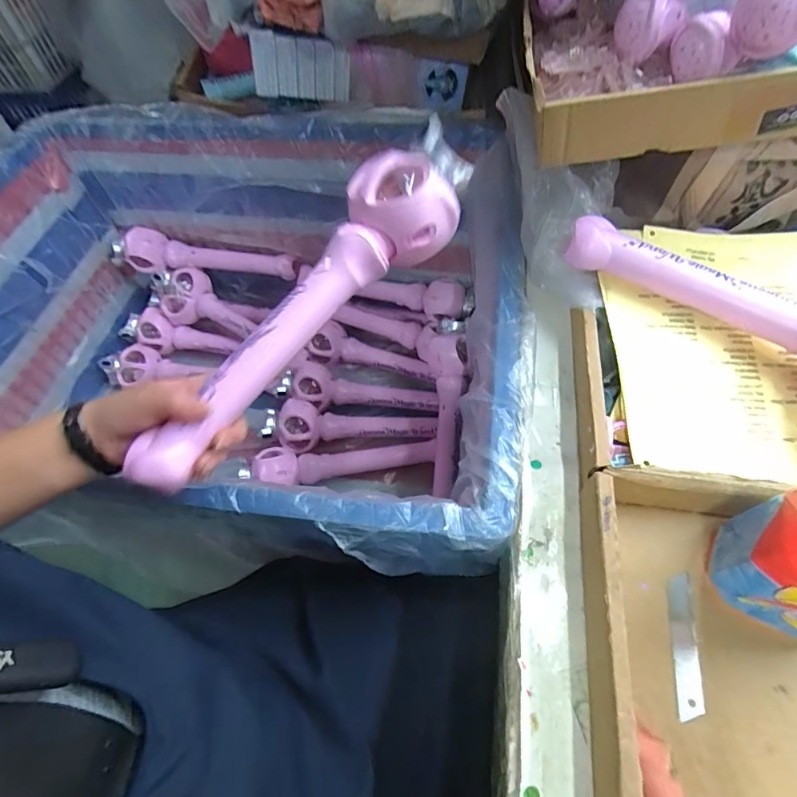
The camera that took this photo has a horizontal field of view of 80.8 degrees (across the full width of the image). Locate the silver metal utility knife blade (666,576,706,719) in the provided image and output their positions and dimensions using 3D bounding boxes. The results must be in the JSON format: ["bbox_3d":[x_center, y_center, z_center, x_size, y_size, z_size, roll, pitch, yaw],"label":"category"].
[{"bbox_3d":[0.212,0.180,0.346,0.018,0.004,0.095,6,58,8],"label":"silver metal utility knife blade"}]

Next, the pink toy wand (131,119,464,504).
[{"bbox_3d":[-0.071,-0.074,0.376,0.079,0.058,0.355,37,81,25],"label":"pink toy wand"}]

